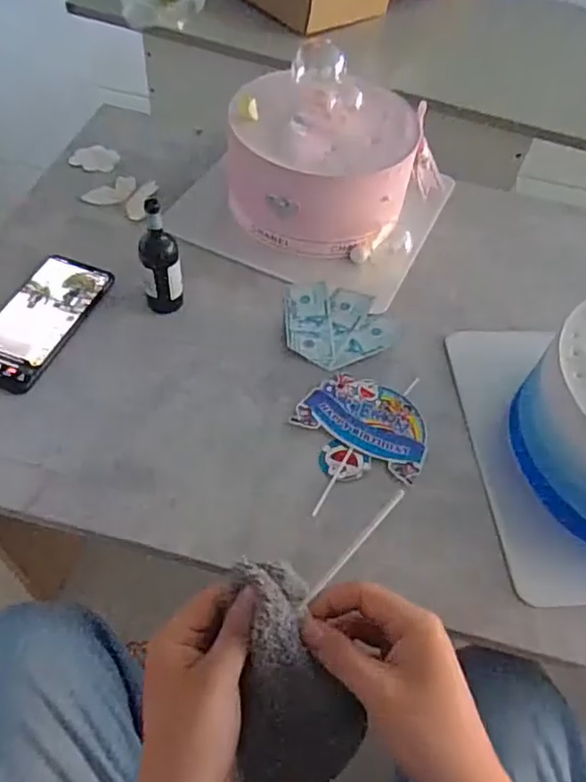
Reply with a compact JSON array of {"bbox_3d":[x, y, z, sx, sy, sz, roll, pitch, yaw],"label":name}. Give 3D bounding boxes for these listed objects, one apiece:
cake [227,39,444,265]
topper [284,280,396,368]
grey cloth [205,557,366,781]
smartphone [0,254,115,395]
[{"bbox_3d":[0.041,-0.244,0.642,0.208,0.135,0.167,12,53,4],"label":"cake"},{"bbox_3d":[0.038,-0.071,0.600,0.102,0.004,0.107,-23,59,-19],"label":"topper"},{"bbox_3d":[0.000,0.147,0.309,0.060,0.023,0.121,-10,90,-11],"label":"grey cloth"},{"bbox_3d":[-0.236,-0.067,0.567,0.076,0.008,0.159,18,55,9],"label":"smartphone"}]

